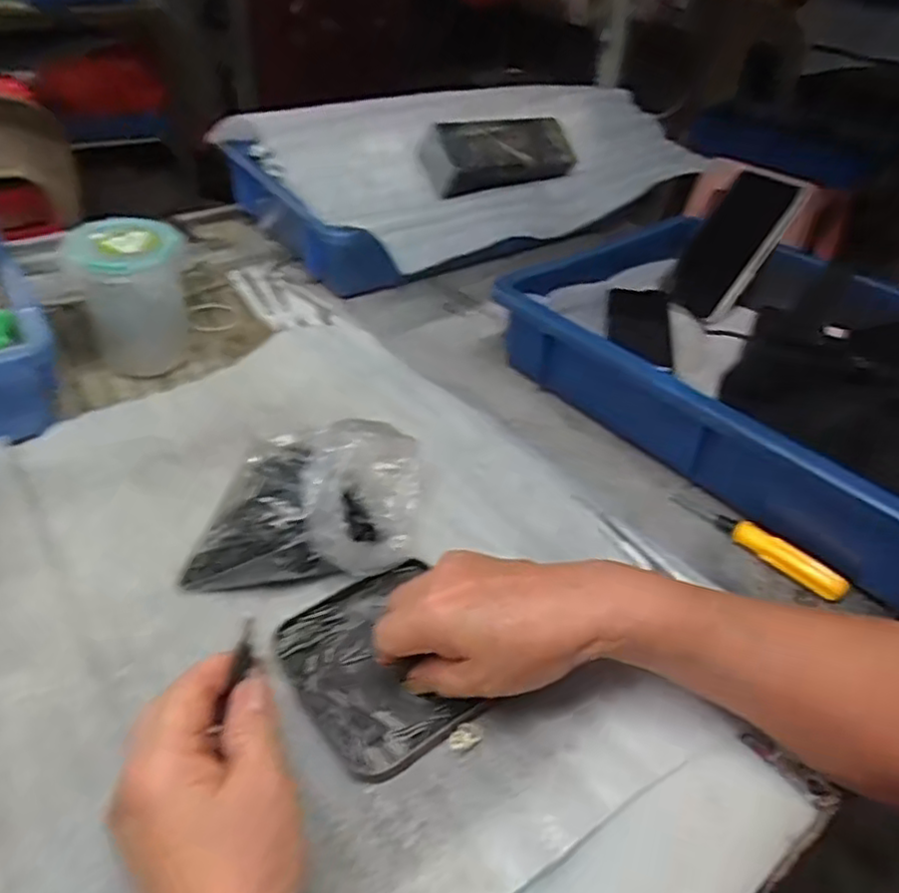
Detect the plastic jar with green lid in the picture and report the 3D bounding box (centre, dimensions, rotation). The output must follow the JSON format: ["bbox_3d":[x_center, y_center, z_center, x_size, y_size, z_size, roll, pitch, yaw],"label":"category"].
[{"bbox_3d":[-0.244,-0.114,0.536,0.080,0.104,0.071,-15,45,-22],"label":"plastic jar with green lid"}]

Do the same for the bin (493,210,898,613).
[{"bbox_3d":[0.266,-0.051,0.526,0.277,0.087,0.416,-27,50,-32],"label":"bin"}]

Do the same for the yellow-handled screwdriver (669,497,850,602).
[{"bbox_3d":[0.199,0.061,0.443,0.015,0.016,0.114,-29,51,-33],"label":"yellow-handled screwdriver"}]

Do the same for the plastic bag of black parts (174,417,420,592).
[{"bbox_3d":[-0.085,0.030,0.405,0.138,0.075,0.090,-2,41,-9],"label":"plastic bag of black parts"}]

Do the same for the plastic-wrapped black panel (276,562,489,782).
[{"bbox_3d":[-0.033,0.115,0.363,0.095,0.011,0.102,-25,49,-30],"label":"plastic-wrapped black panel"}]

